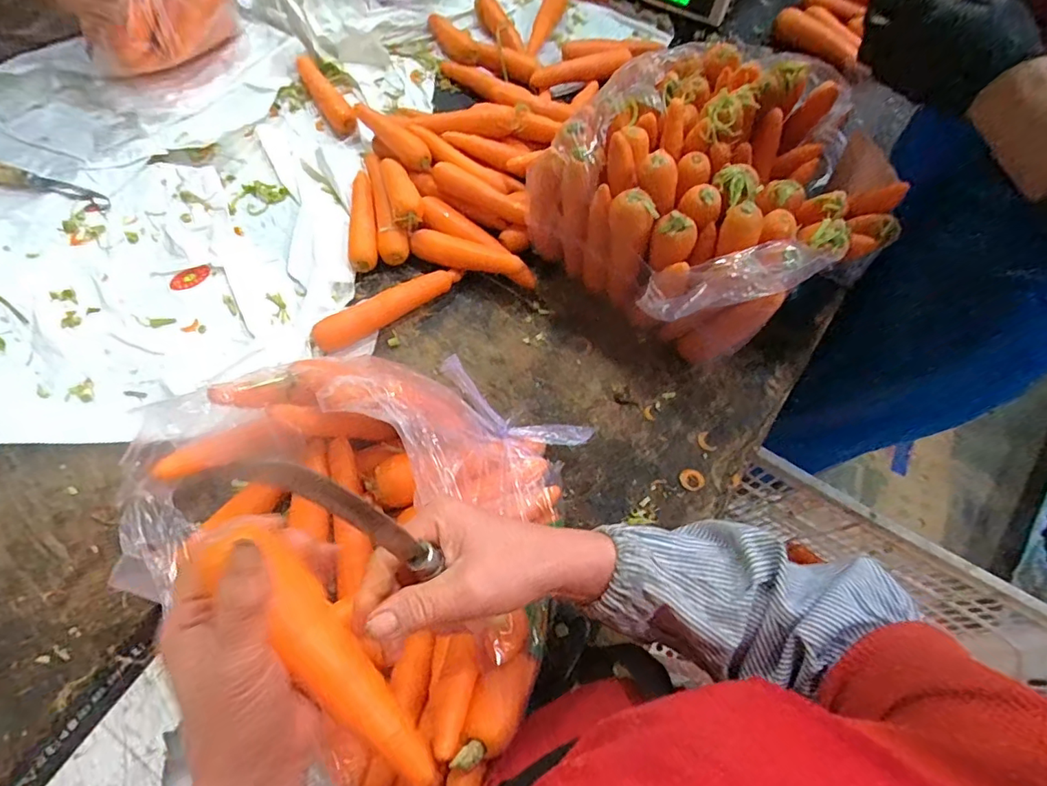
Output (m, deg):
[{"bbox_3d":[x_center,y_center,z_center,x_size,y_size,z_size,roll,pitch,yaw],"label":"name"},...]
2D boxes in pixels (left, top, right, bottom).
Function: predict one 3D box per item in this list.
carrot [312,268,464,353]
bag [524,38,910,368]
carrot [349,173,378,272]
[{"bbox_3d":[-0.157,-0.103,0.613,0.181,0.030,0.031,-33,72,-16],"label":"carrot"},{"bbox_3d":[0.214,-0.215,0.571,0.343,0.162,0.291,-31,70,-15],"label":"bag"},{"bbox_3d":[-0.204,-0.221,0.661,0.032,0.027,0.161,-8,67,-7],"label":"carrot"}]

